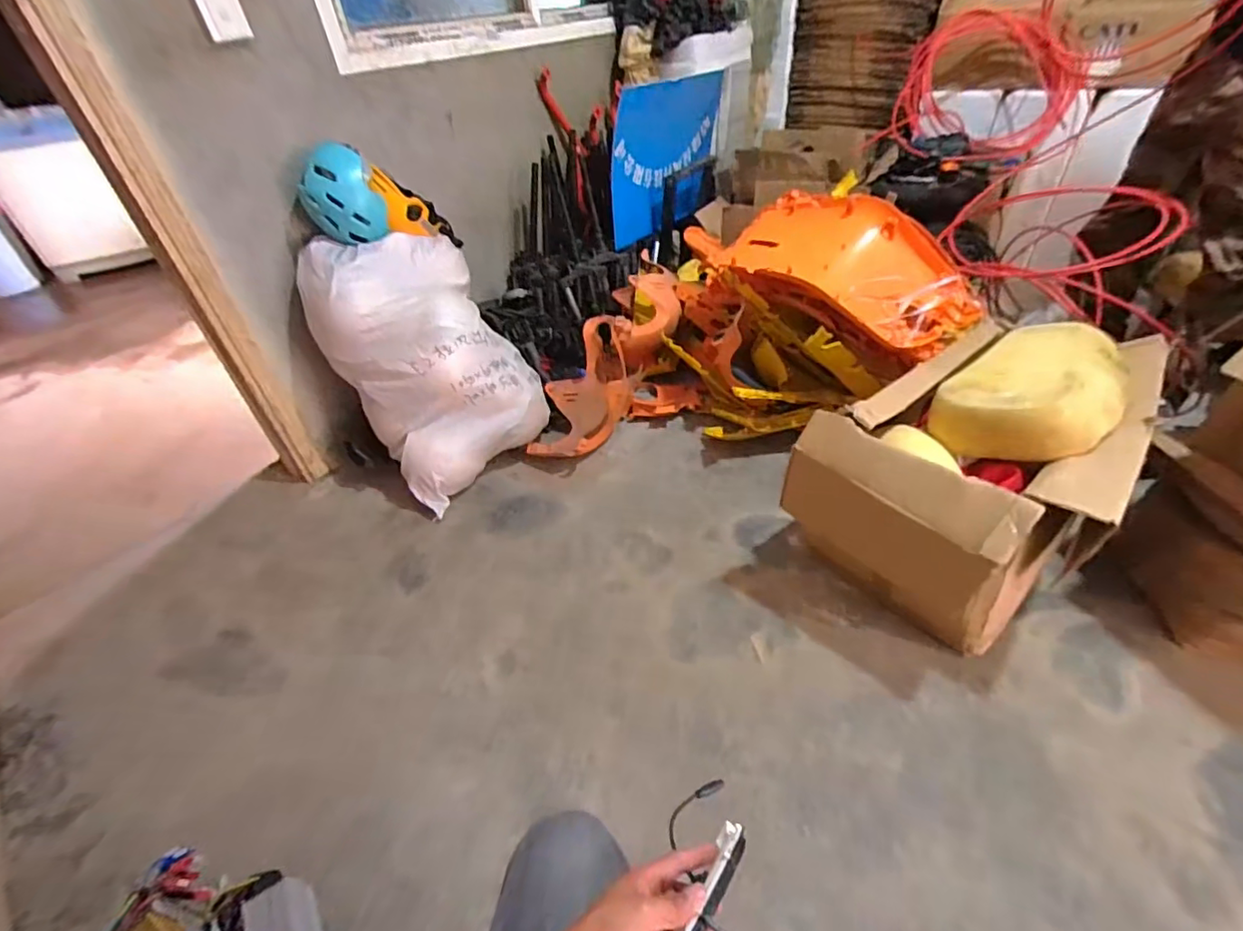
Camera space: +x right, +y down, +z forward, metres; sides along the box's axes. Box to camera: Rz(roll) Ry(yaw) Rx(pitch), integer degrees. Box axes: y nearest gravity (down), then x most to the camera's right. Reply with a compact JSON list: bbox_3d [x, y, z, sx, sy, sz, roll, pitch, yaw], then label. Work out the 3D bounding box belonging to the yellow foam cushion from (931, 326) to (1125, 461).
[{"bbox_3d":[0.776,-0.143,1.046,0.264,0.136,0.361,26,49,32],"label":"yellow foam cushion"}]

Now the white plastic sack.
[{"bbox_3d":[-0.504,-0.273,1.504,0.468,0.616,0.308,-34,47,-30],"label":"white plastic sack"}]

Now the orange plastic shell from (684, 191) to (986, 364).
[{"bbox_3d":[0.583,-0.531,1.524,0.404,0.303,0.655,-30,45,-27],"label":"orange plastic shell"}]

